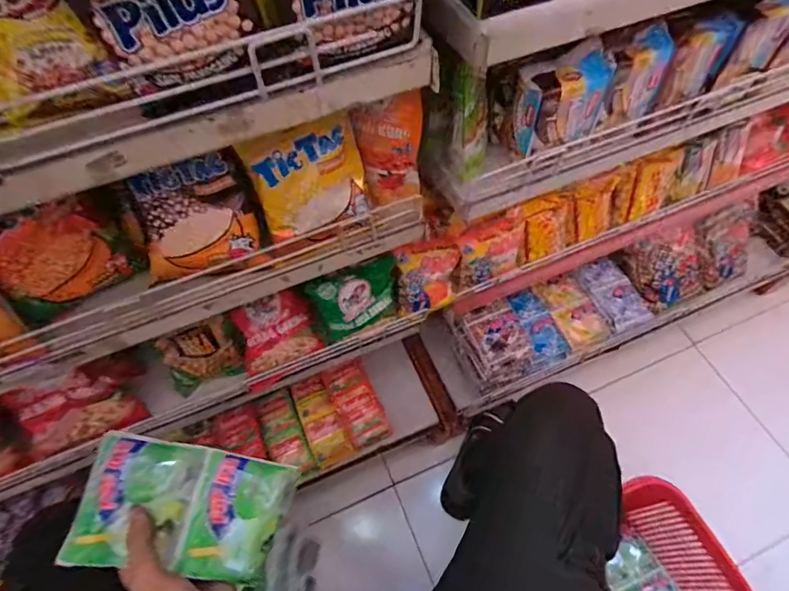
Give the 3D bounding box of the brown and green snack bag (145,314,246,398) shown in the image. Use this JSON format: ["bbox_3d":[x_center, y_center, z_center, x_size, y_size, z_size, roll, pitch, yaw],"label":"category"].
[{"bbox_3d":[-0.269,0.078,0.636,0.105,0.103,0.042,-27,32,-13],"label":"brown and green snack bag"}]

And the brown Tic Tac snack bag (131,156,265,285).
[{"bbox_3d":[-0.188,-0.073,0.437,0.108,0.111,0.040,-7,25,-11],"label":"brown Tic Tac snack bag"}]

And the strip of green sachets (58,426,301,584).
[{"bbox_3d":[-0.170,0.178,0.379,0.158,0.017,0.096,18,64,-16],"label":"strip of green sachets"}]

